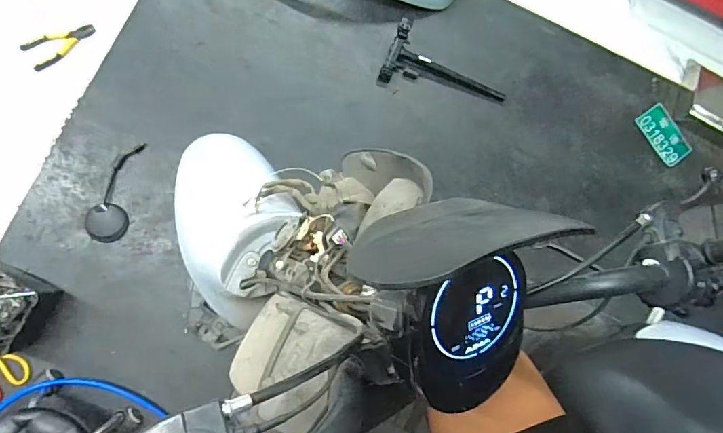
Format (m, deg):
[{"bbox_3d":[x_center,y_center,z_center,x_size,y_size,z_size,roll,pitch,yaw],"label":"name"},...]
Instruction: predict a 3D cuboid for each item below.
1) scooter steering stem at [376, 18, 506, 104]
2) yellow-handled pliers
[{"bbox_3d":[0.257,-0.410,1.352,0.394,0.094,0.164,25,81,-5],"label":"scooter steering stem"},{"bbox_3d":[-0.853,-0.496,1.284,0.192,0.027,0.093,-37,89,-12],"label":"yellow-handled pliers"}]

